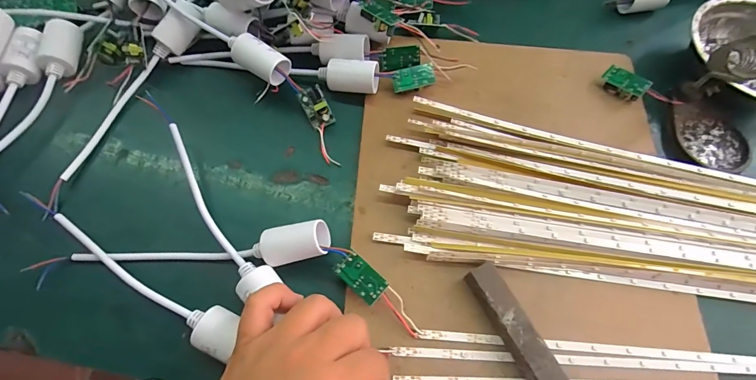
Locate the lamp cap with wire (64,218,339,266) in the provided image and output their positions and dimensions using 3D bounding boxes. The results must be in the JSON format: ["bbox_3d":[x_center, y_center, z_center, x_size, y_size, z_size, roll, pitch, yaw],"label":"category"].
[{"bbox_3d":[-0.126,0.042,0.264,0.180,0.035,0.026,-3,68,-3],"label":"lamp cap with wire"}]

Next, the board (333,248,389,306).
[{"bbox_3d":[-0.012,0.062,0.261,0.036,0.004,0.021,40,80,20],"label":"board"}]

